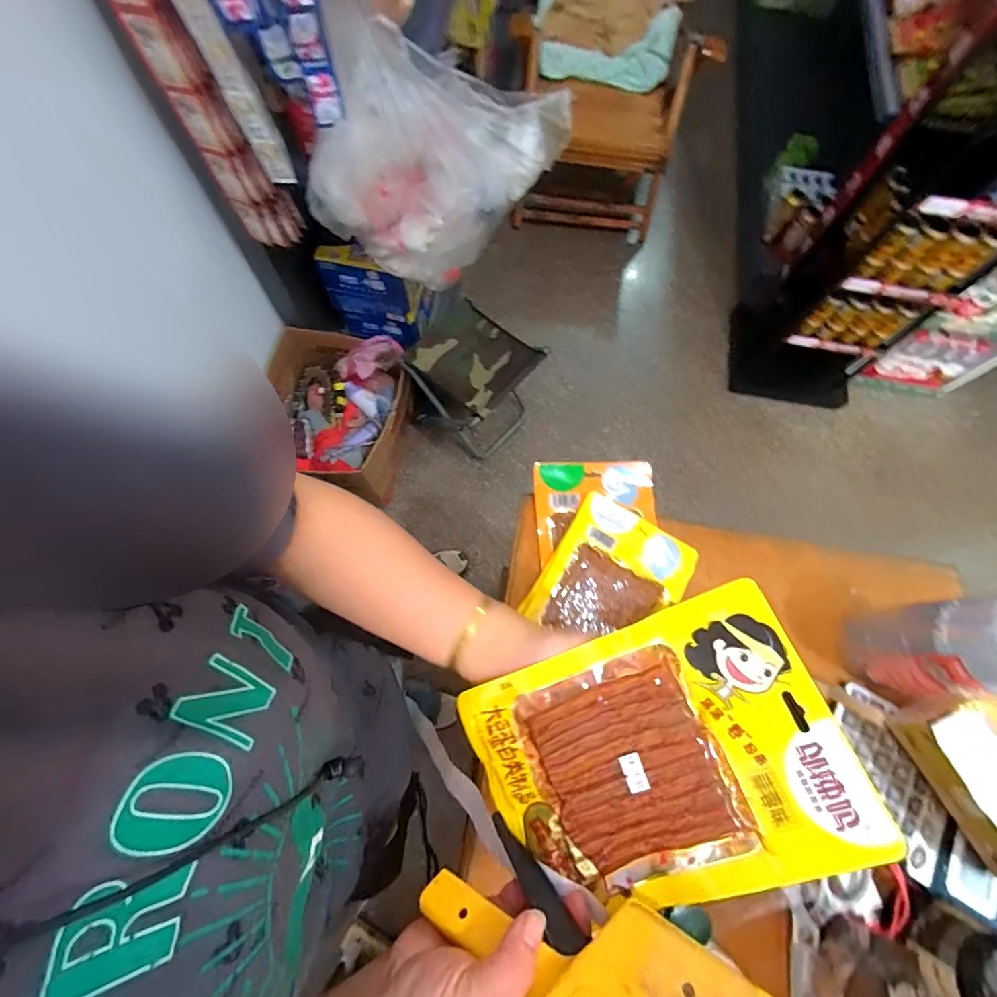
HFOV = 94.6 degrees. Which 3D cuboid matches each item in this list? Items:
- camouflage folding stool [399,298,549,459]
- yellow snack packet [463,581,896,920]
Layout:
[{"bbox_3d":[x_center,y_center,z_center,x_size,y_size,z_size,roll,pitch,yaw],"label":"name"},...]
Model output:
[{"bbox_3d":[-0.081,-0.323,1.363,0.285,0.296,0.300,38,74,10],"label":"camouflage folding stool"},{"bbox_3d":[0.097,0.166,0.293,0.214,0.010,0.155,-26,69,8],"label":"yellow snack packet"}]

